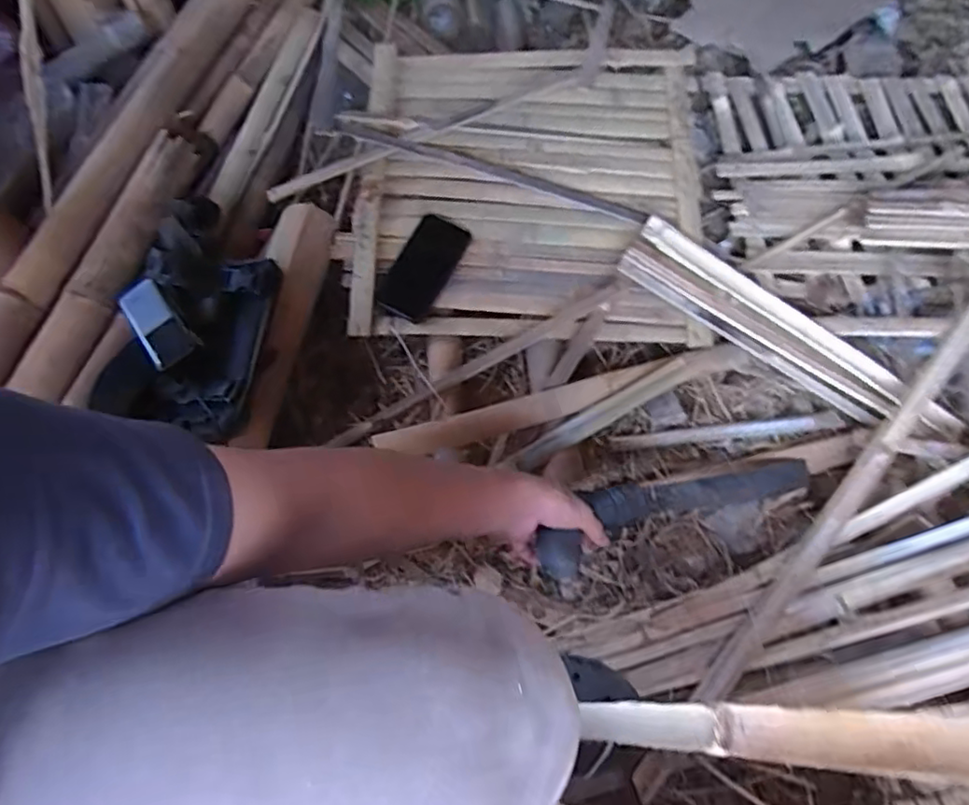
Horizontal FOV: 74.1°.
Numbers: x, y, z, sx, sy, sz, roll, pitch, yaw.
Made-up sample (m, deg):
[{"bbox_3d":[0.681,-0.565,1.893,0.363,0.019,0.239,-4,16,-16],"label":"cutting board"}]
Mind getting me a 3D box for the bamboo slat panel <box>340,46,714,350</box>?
[{"bbox_3d":[0.057,-0.330,0.956,0.511,0.047,0.491,2,75,1],"label":"bamboo slat panel"}]

